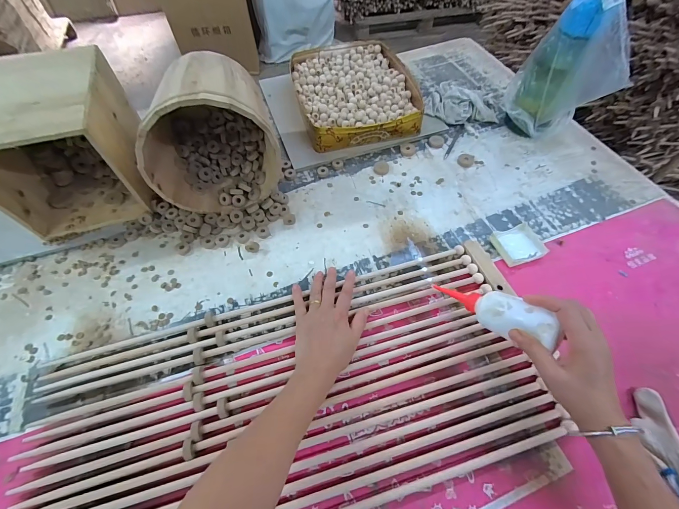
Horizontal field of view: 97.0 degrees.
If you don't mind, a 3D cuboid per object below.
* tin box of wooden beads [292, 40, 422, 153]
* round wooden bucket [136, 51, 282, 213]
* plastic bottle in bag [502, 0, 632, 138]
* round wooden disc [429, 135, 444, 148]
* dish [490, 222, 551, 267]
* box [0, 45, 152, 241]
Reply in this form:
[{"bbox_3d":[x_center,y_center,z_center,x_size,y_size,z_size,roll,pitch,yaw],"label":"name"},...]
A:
[{"bbox_3d":[0.034,-0.427,0.787,0.288,0.064,0.376,-12,60,-6],"label":"tin box of wooden beads"},{"bbox_3d":[-0.238,-0.236,0.577,0.213,0.226,0.229,-9,60,-4],"label":"round wooden bucket"},{"bbox_3d":[0.466,-0.357,0.610,0.099,0.286,0.196,-26,62,-14],"label":"plastic bottle in bag"},{"bbox_3d":[0.235,-0.273,0.725,0.036,0.008,0.035,0,59,1],"label":"round wooden disc"},{"bbox_3d":[0.336,-0.020,0.566,0.086,0.016,0.077,-15,60,-8],"label":"dish"},{"bbox_3d":[-0.505,-0.203,0.567,0.201,0.218,0.254,-18,61,-9],"label":"box"}]

